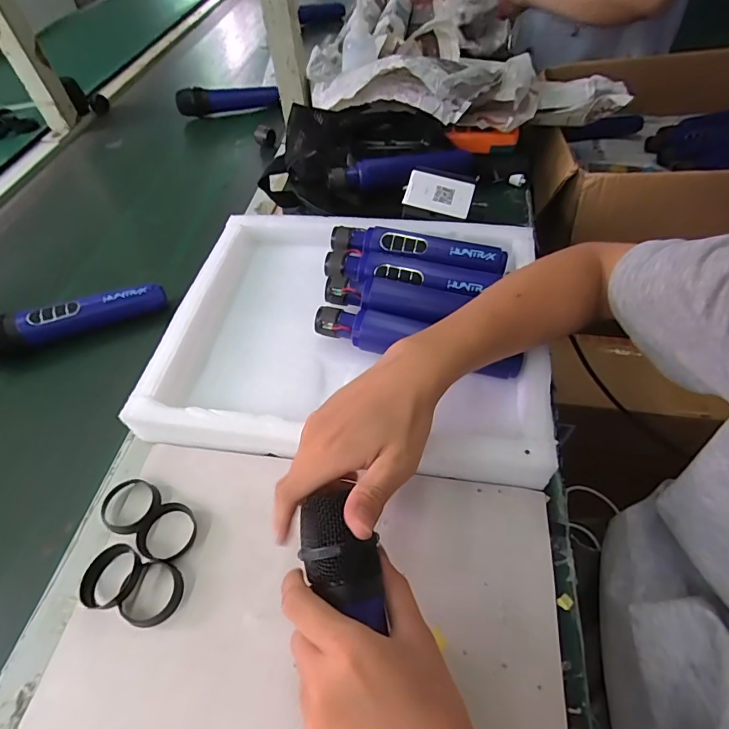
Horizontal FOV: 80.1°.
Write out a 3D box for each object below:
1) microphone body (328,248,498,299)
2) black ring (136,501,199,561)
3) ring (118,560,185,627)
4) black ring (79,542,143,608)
[{"bbox_3d":[0.043,-0.091,0.455,0.176,0.034,0.036,12,55,12],"label":"microphone body"},{"bbox_3d":[-0.156,0.131,0.343,0.043,0.009,0.042,-1,55,1],"label":"black ring"},{"bbox_3d":[-0.153,0.167,0.316,0.036,0.010,0.043,17,57,13],"label":"ring"},{"bbox_3d":[-0.187,0.158,0.322,0.038,0.013,0.042,22,58,16],"label":"black ring"}]

